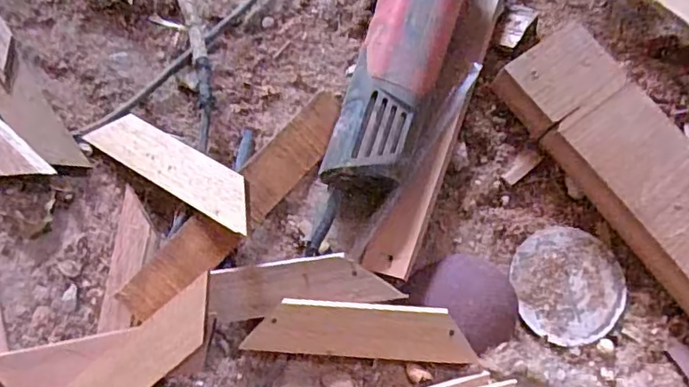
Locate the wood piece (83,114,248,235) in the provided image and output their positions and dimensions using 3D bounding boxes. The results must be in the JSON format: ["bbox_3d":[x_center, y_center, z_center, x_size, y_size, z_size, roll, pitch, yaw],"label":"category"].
[{"bbox_3d":[-0.125,-0.021,0.420,0.153,0.004,0.036,28,83,23],"label":"wood piece"}]

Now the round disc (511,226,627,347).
[{"bbox_3d":[0.162,0.066,0.422,0.079,0.007,0.082,0,75,0],"label":"round disc"}]

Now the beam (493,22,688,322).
[{"bbox_3d":[0.247,0.025,0.413,0.090,0.037,0.334,-37,78,-9],"label":"beam"}]

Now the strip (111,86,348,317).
[{"bbox_3d":[-0.072,0.006,0.418,0.036,0.009,0.207,47,74,-12],"label":"strip"}]

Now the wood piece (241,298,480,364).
[{"bbox_3d":[0.011,0.094,0.395,0.147,0.005,0.039,4,93,1],"label":"wood piece"}]

